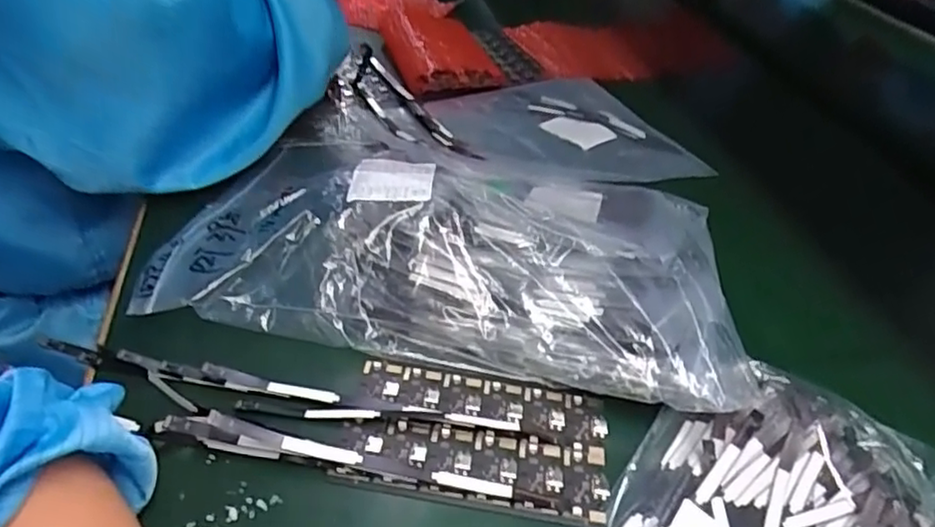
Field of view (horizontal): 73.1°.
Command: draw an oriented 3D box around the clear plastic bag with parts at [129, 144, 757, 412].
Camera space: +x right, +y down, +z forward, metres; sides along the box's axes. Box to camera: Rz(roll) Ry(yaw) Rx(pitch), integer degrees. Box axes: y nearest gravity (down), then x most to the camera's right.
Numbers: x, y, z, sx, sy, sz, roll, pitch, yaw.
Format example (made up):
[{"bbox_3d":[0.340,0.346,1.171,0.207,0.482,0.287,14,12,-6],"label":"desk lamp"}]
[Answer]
[{"bbox_3d":[-0.005,-0.020,0.404,0.341,0.057,0.203,10,40,4],"label":"clear plastic bag with parts"}]

